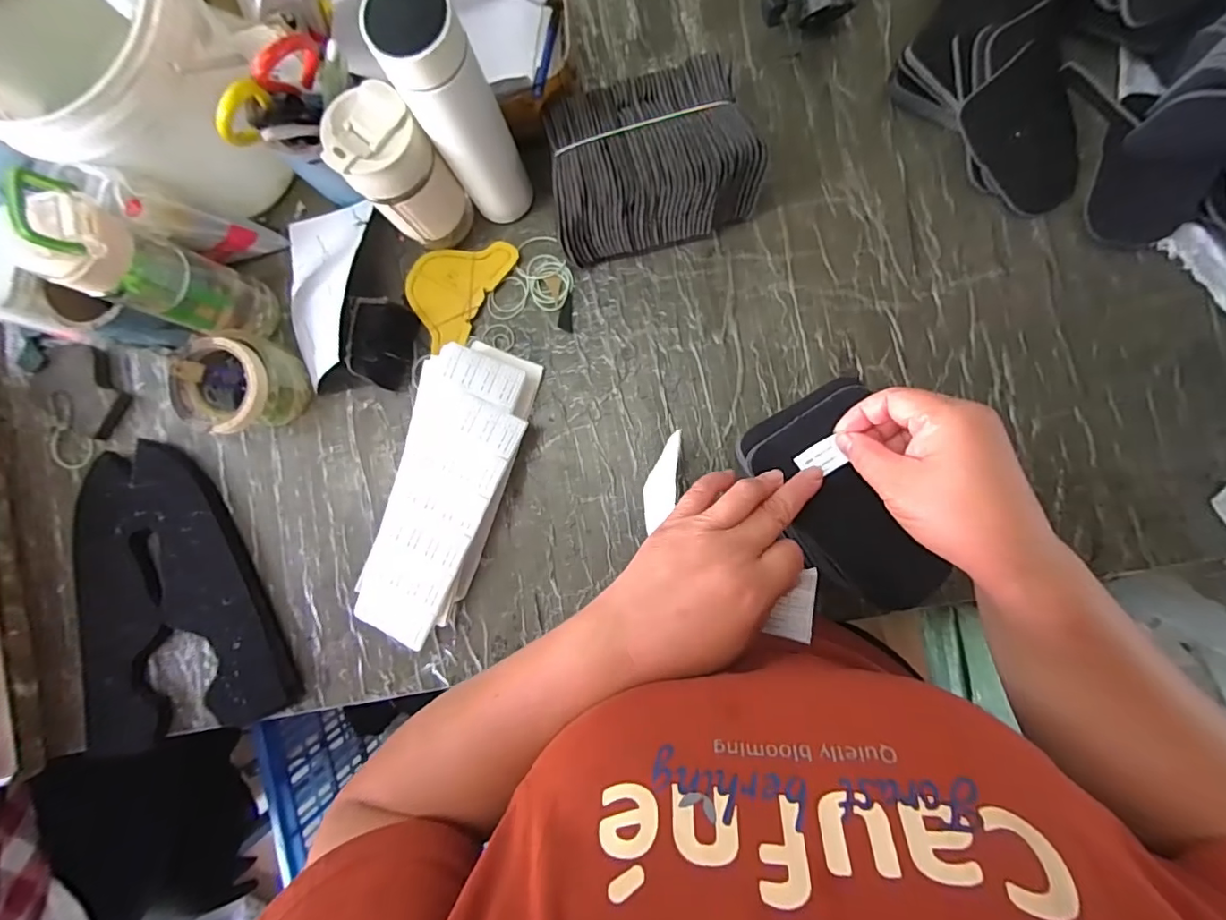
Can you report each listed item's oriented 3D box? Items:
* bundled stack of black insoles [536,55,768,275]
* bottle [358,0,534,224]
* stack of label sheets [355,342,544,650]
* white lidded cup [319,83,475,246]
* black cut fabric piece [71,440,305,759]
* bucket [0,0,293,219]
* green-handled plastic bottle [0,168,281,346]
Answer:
[{"bbox_3d":[0.035,-0.291,0.511,0.194,0.099,0.140,-12,87,5],"label":"bundled stack of black insoles"},{"bbox_3d":[-0.128,-0.290,0.459,0.063,0.225,0.065,-33,86,4],"label":"bottle"},{"bbox_3d":[-0.174,0.031,0.549,0.115,0.050,0.311,20,90,6],"label":"stack of label sheets"},{"bbox_3d":[-0.199,-0.269,0.502,0.073,0.146,0.076,0,89,5],"label":"white lidded cup"},{"bbox_3d":[-0.499,0.144,0.584,0.233,0.030,0.320,-18,87,5],"label":"black cut fabric piece"},{"bbox_3d":[-0.447,-0.360,0.506,0.245,0.182,0.210,37,92,5],"label":"bucket"},{"bbox_3d":[-0.418,-0.170,0.479,0.076,0.227,0.075,20,90,6],"label":"green-handled plastic bottle"}]

